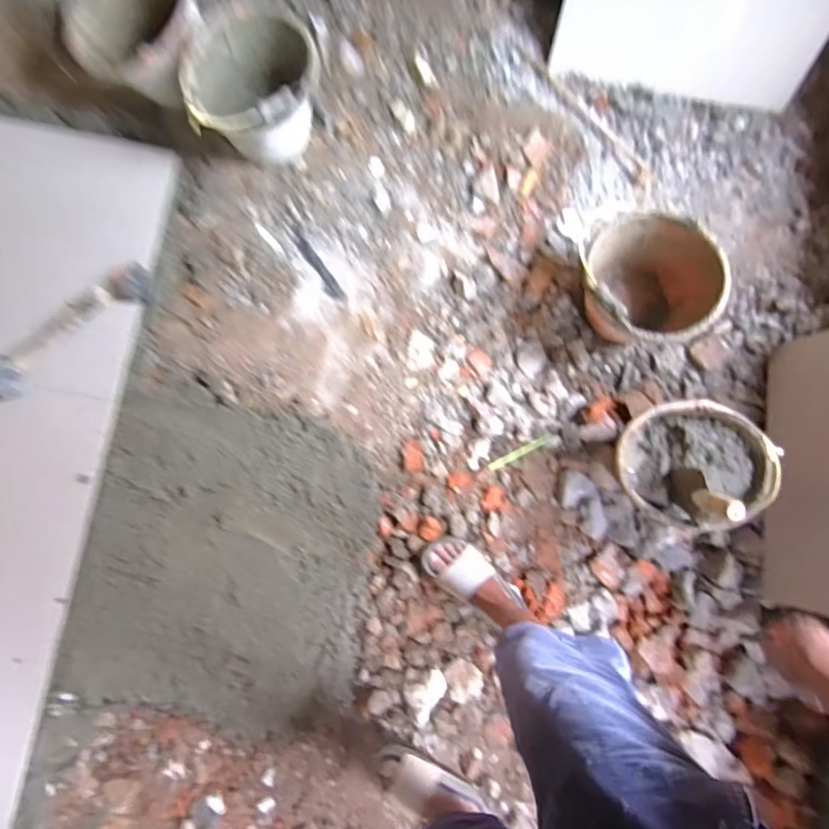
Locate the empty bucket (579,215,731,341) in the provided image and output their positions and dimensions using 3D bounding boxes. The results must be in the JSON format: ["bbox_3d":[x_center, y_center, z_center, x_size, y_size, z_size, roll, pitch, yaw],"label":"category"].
[{"bbox_3d":[0.486,-0.275,1.117,0.258,0.232,0.271,-29,86,-6],"label":"empty bucket"}]

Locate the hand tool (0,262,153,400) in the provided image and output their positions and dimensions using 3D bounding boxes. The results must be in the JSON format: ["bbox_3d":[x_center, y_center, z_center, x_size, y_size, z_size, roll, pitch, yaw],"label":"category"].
[{"bbox_3d":[-0.775,-0.193,1.123,0.421,0.052,0.087,-39,88,-7],"label":"hand tool"}]

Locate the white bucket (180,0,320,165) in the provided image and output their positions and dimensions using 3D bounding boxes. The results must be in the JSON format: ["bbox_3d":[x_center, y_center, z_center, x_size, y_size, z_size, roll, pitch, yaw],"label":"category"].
[{"bbox_3d":[-0.338,-0.701,1.105,0.256,0.239,0.291,-9,84,-5],"label":"white bucket"}]

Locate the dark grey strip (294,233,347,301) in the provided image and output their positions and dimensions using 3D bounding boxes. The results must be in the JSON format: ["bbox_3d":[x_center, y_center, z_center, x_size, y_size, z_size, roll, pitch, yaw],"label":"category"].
[{"bbox_3d":[-0.230,-0.349,1.203,0.035,0.013,0.198,-34,87,-7],"label":"dark grey strip"}]

